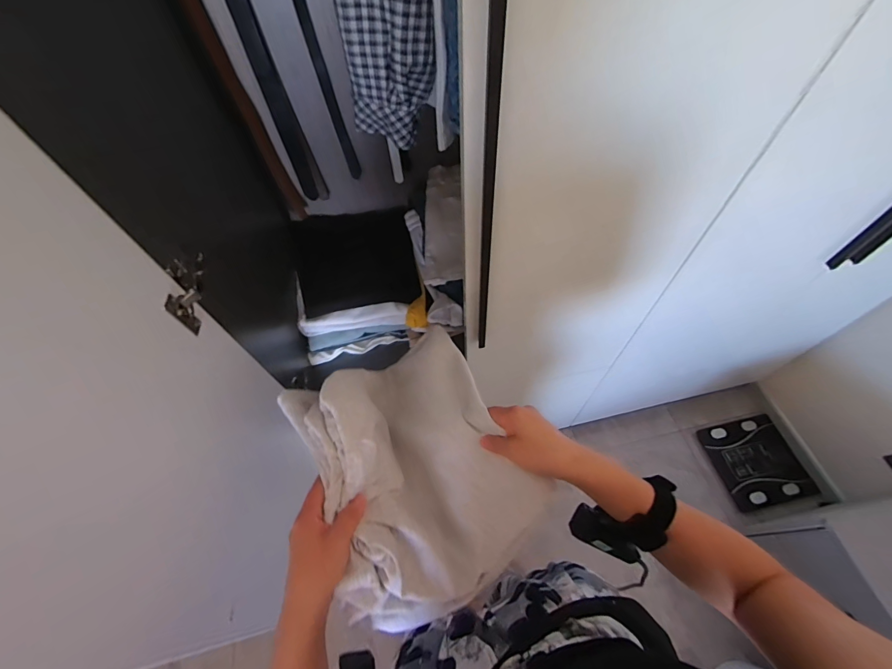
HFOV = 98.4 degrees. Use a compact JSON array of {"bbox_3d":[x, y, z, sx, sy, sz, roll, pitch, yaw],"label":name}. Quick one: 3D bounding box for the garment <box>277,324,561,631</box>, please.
[{"bbox_3d":[-0.034,0.143,0.454,0.214,0.118,0.290,-27,61,-11],"label":"garment"}]

